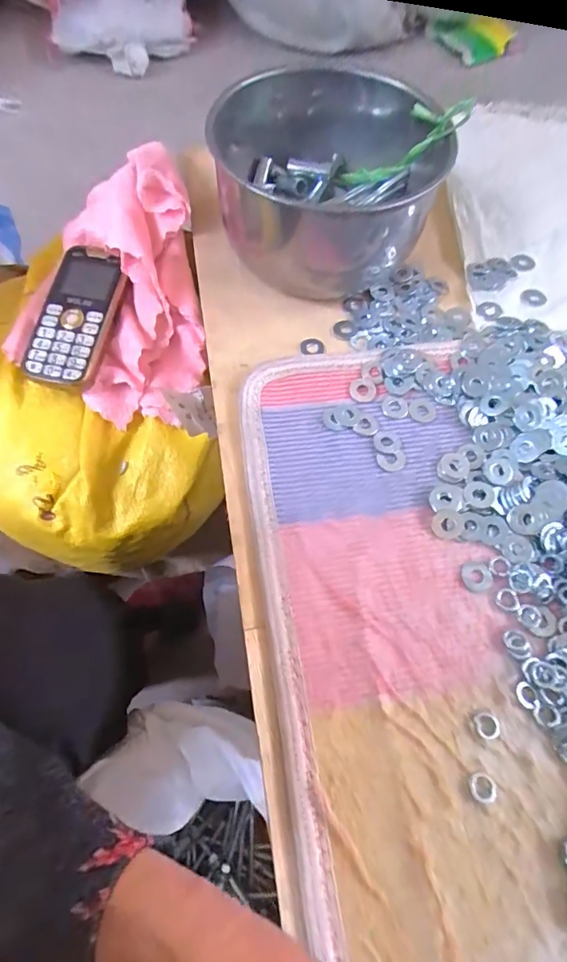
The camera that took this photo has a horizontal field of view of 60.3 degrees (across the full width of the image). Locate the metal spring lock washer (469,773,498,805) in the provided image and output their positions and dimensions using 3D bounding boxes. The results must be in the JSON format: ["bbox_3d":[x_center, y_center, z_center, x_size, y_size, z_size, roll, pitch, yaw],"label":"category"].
[{"bbox_3d":[0.100,0.153,0.242,0.014,0.004,0.013,1,63,-3],"label":"metal spring lock washer"}]

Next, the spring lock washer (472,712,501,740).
[{"bbox_3d":[0.106,0.127,0.254,0.014,0.004,0.013,1,63,-3],"label":"spring lock washer"}]

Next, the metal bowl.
[{"bbox_3d":[0.031,-0.246,0.384,0.161,0.094,0.187,-9,64,-7],"label":"metal bowl"}]

